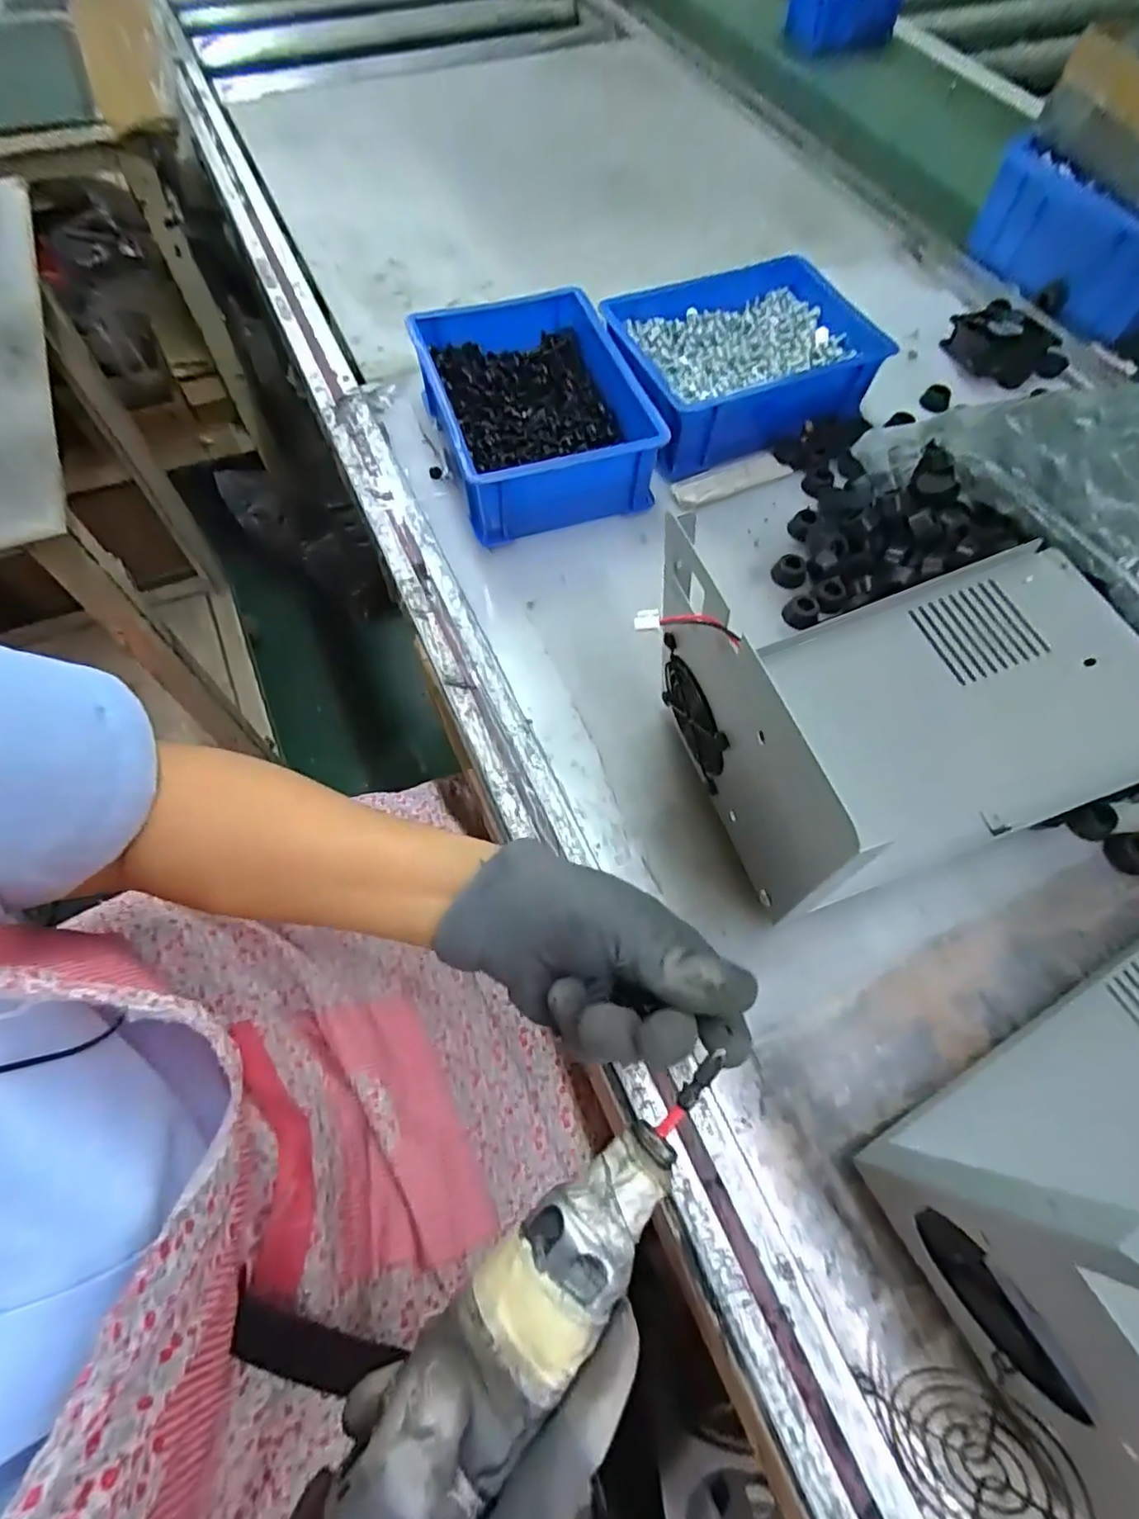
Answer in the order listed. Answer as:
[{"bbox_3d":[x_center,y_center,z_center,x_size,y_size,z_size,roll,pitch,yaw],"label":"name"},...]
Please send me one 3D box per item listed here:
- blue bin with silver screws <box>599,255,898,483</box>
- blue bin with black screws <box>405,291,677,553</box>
[{"bbox_3d":[0.137,-0.327,0.521,0.198,0.062,0.154,-21,67,-11],"label":"blue bin with silver screws"},{"bbox_3d":[-0.025,-0.266,0.487,0.146,0.068,0.183,-17,66,-9],"label":"blue bin with black screws"}]

